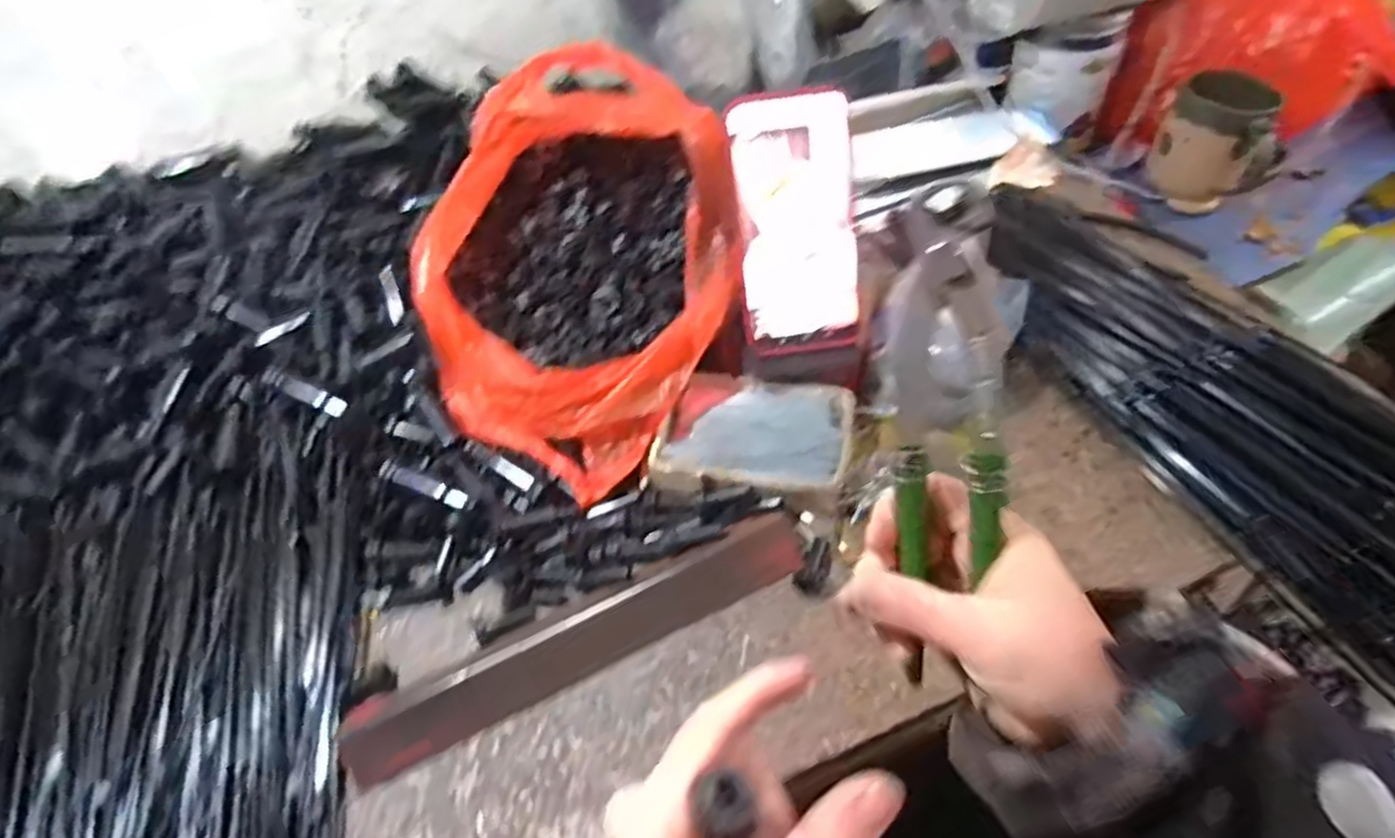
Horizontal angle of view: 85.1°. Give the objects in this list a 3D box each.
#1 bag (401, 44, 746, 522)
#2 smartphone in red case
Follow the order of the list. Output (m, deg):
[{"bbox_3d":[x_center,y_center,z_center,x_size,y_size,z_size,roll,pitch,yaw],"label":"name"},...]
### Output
[{"bbox_3d":[-0.089,-0.111,0.530,0.225,0.153,0.230,30,61,23],"label":"bag"},{"bbox_3d":[0.065,-0.126,0.498,0.076,0.164,0.014,-7,15,-2],"label":"smartphone in red case"}]

